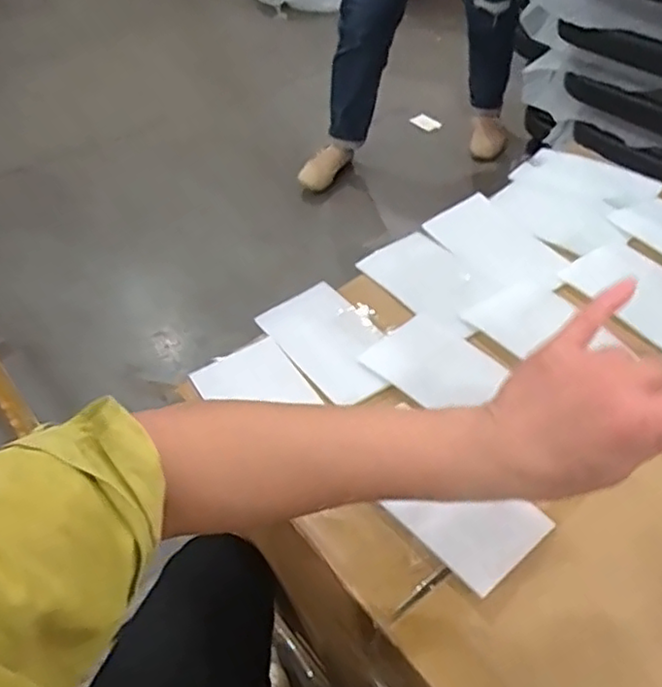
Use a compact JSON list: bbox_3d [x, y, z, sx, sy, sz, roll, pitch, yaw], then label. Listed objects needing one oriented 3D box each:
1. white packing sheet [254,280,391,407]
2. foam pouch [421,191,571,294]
[{"bbox_3d":[-0.002,-0.004,0.569,0.077,0.013,0.139,-28,50,-19],"label":"white packing sheet"},{"bbox_3d":[0.158,-0.099,0.644,0.088,0.010,0.147,-26,49,-18],"label":"foam pouch"}]

